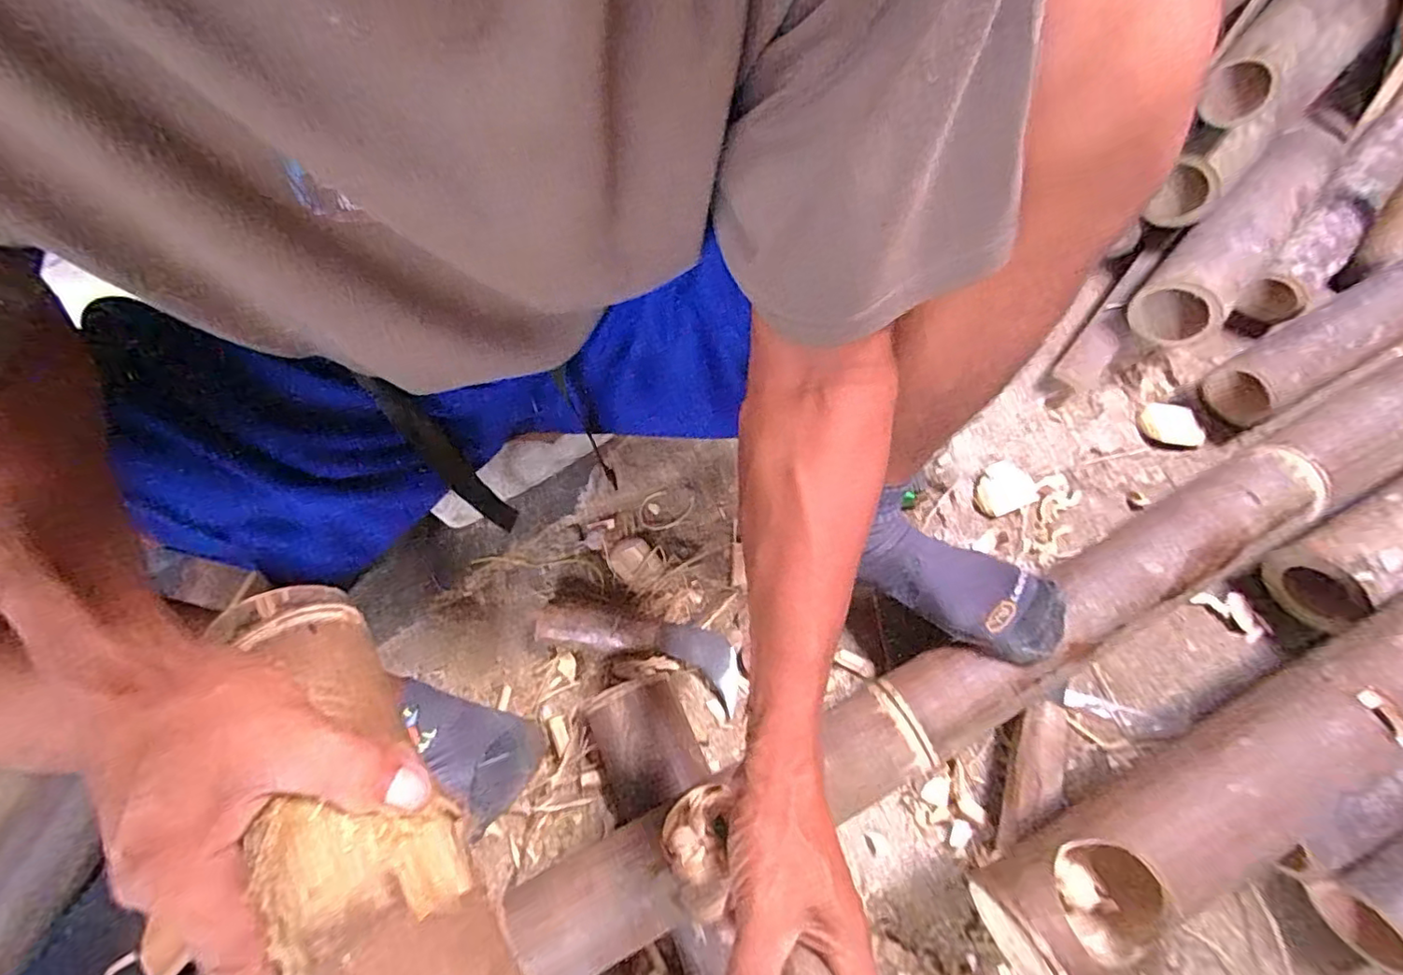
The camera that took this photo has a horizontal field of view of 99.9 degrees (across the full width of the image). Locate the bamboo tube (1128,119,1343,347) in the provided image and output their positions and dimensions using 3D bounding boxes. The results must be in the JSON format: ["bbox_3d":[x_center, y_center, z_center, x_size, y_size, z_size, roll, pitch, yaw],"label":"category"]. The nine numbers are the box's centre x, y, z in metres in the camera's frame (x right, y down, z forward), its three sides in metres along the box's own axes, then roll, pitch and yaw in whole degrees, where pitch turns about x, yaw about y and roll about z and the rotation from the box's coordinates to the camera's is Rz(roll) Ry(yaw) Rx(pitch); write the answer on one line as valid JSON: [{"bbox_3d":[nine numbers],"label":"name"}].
[{"bbox_3d":[0.614,-0.295,0.657,0.359,0.068,0.085,-42,71,-12],"label":"bamboo tube"}]

